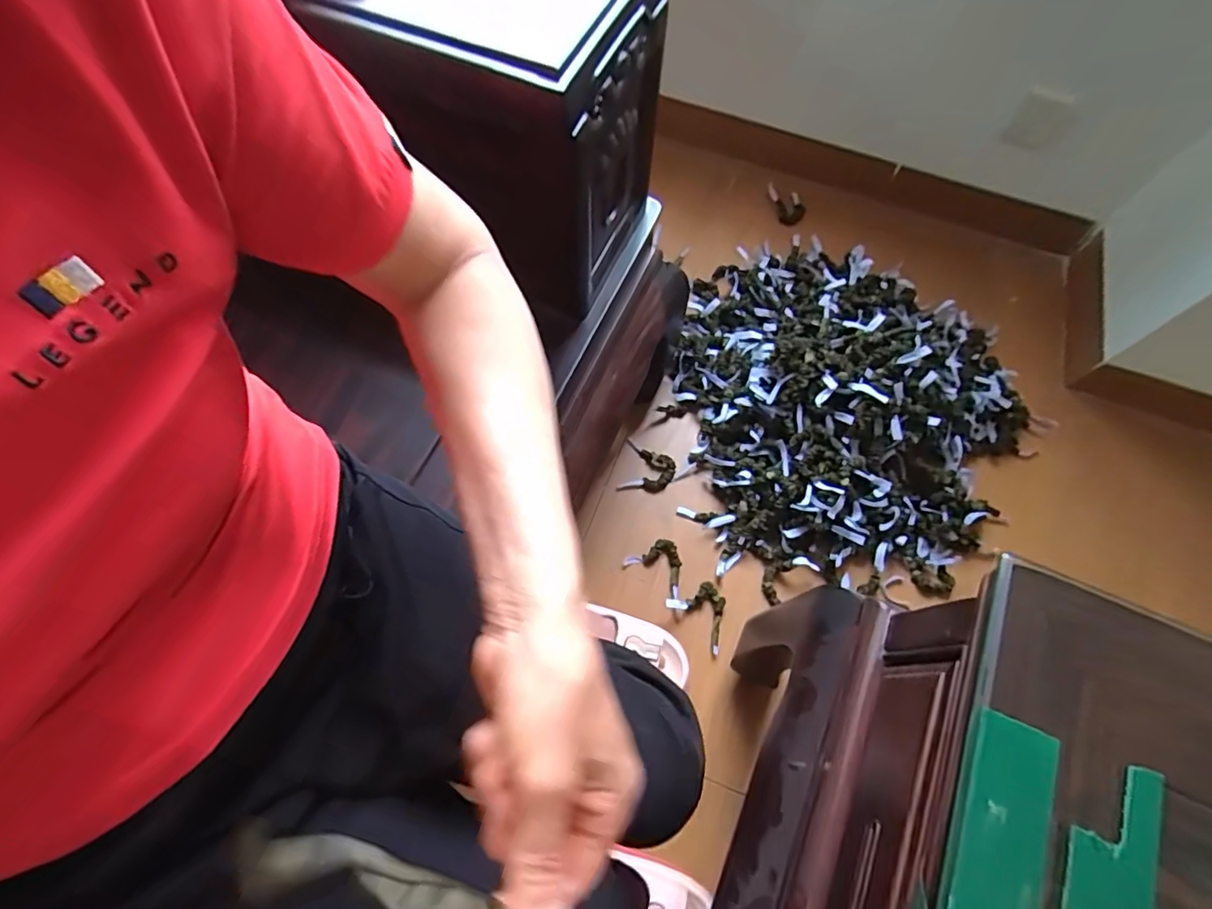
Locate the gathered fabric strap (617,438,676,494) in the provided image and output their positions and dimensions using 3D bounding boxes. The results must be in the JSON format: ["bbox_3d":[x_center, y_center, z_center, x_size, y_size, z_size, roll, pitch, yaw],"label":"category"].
[{"bbox_3d":[0.075,0.028,1.005,0.093,0.019,0.096,15,69,4],"label":"gathered fabric strap"}]

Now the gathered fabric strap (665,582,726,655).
[{"bbox_3d":[0.159,0.248,0.897,0.107,0.034,0.081,41,73,13],"label":"gathered fabric strap"}]

